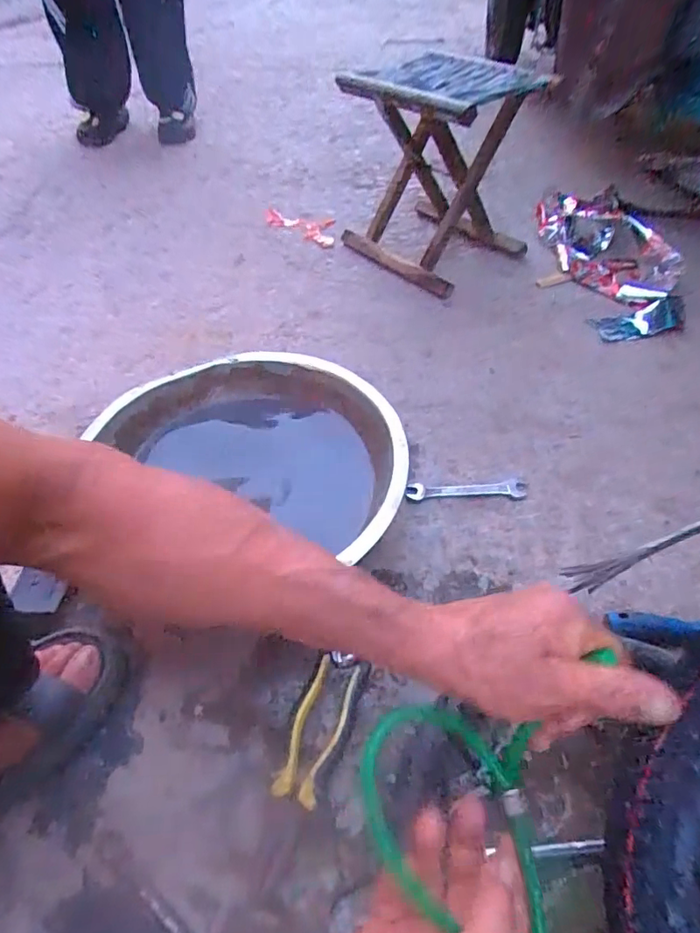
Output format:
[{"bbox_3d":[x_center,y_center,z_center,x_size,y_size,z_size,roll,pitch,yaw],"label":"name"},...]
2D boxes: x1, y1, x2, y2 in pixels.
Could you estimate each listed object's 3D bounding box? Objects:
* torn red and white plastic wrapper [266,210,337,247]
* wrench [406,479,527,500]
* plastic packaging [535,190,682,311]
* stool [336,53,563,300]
[{"bbox_3d":[-0.111,-0.509,1.111,0.188,0.025,0.073,20,53,21],"label":"torn red and white plastic wrapper"},{"bbox_3d":[0.147,0.029,0.656,0.146,0.008,0.025,-2,49,2],"label":"wrench"},{"bbox_3d":[0.473,-0.413,0.964,0.167,0.077,0.319,-19,50,-12],"label":"plastic packaging"},{"bbox_3d":[0.152,-0.514,0.917,0.211,0.299,0.282,-31,54,-22],"label":"stool"}]

